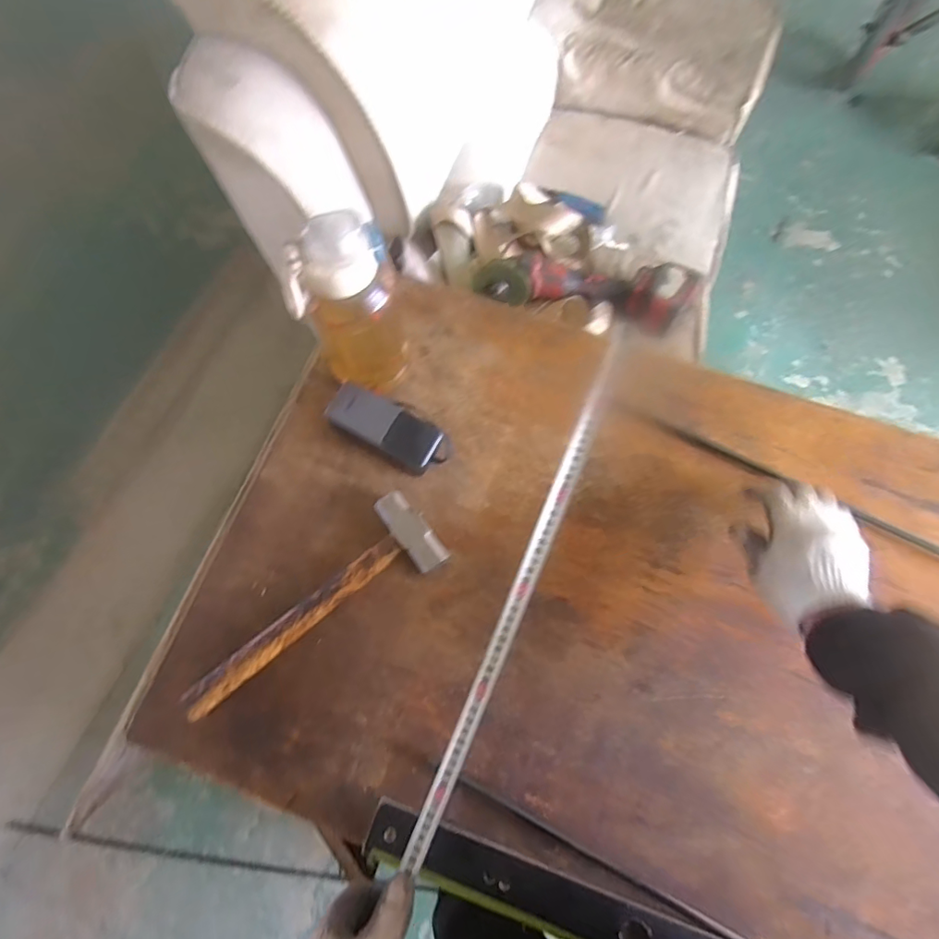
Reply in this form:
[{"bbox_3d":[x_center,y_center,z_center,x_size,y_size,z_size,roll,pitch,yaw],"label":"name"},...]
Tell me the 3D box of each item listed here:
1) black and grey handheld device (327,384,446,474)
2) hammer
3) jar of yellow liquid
[{"bbox_3d":[-0.096,-0.043,0.601,0.134,0.061,0.057,26,74,9],"label":"black and grey handheld device"},{"bbox_3d":[-0.175,0.141,0.556,0.301,0.037,0.093,-33,76,-10],"label":"hammer"},{"bbox_3d":[-0.120,-0.160,0.547,0.098,0.235,0.074,-13,73,-5],"label":"jar of yellow liquid"}]

